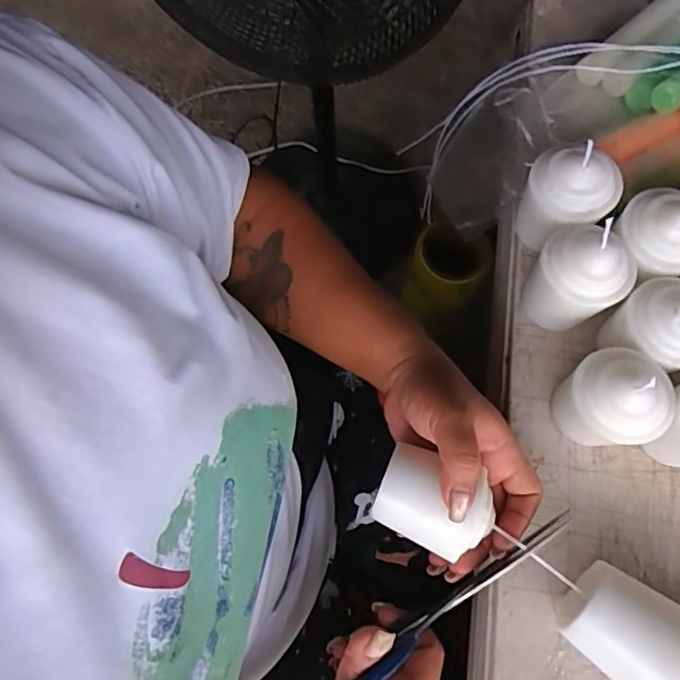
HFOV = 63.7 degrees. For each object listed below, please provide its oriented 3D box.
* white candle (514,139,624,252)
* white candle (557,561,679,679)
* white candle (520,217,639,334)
[{"bbox_3d":[0.152,-0.092,0.375,0.057,0.074,0.048,24,74,8],"label":"white candle"},{"bbox_3d":[0.163,0.165,0.310,0.070,0.050,0.054,43,77,13],"label":"white candle"},{"bbox_3d":[0.157,-0.044,0.358,0.058,0.078,0.054,0,72,0],"label":"white candle"}]

